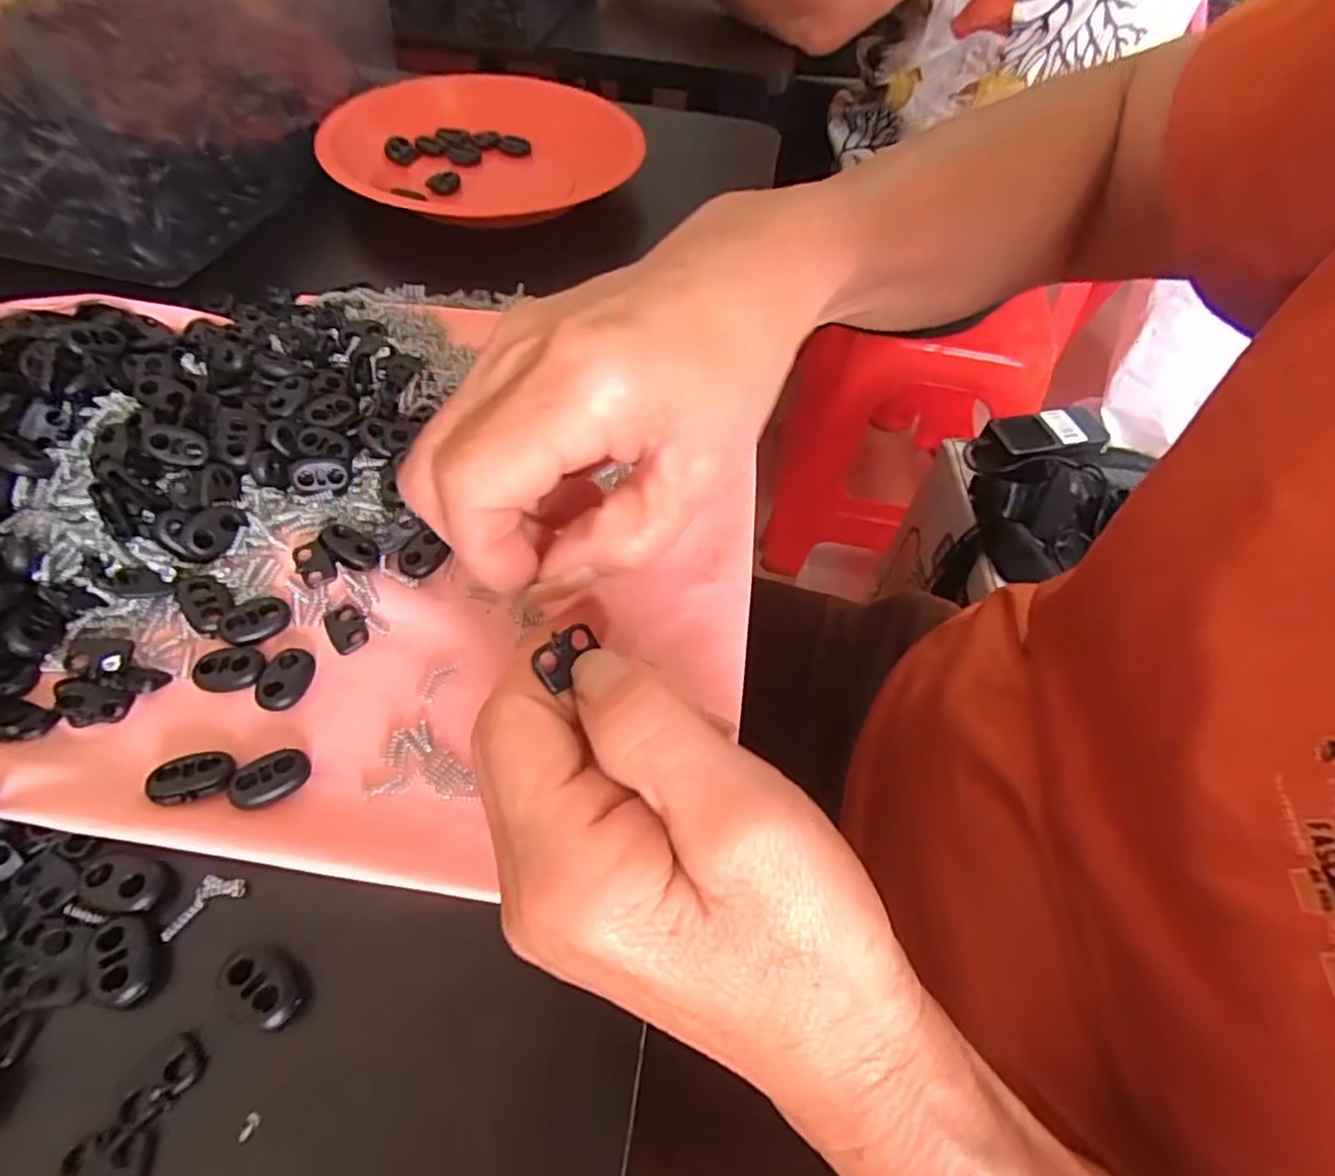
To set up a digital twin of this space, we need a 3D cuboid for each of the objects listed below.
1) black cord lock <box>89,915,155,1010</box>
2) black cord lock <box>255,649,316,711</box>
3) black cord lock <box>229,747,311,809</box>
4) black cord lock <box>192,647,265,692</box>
[{"bbox_3d":[-0.139,0.095,0.166,0.012,0.005,0.021,-23,59,-19],"label":"black cord lock"},{"bbox_3d":[-0.126,0.030,0.214,0.012,0.007,0.021,21,56,11],"label":"black cord lock"},{"bbox_3d":[-0.119,0.056,0.194,0.021,0.006,0.015,-33,63,-24],"label":"black cord lock"},{"bbox_3d":[-0.143,0.026,0.213,0.021,0.005,0.014,-3,55,-6],"label":"black cord lock"}]

